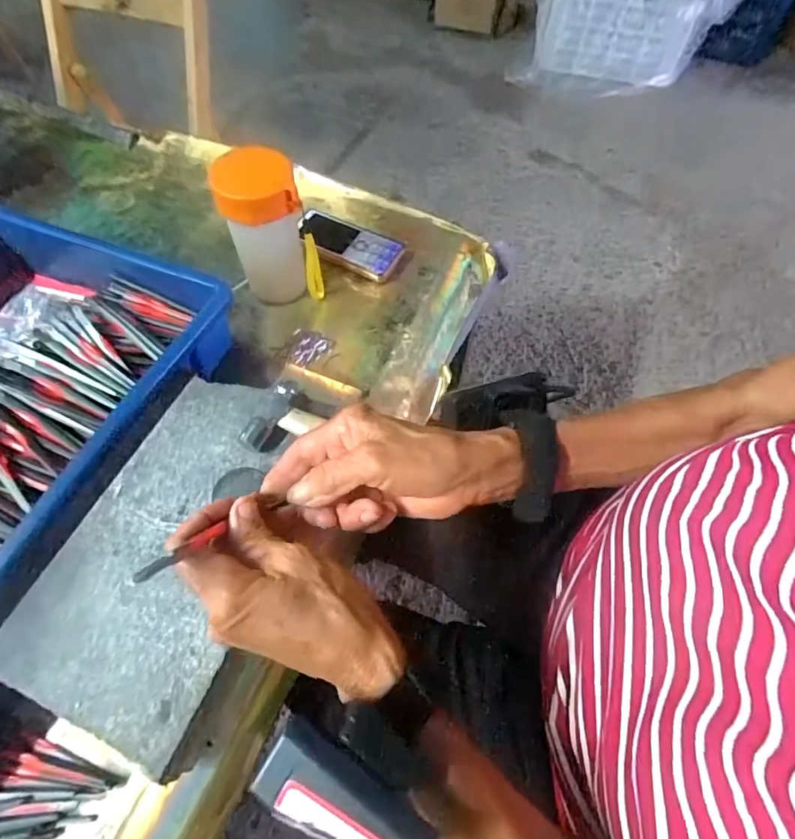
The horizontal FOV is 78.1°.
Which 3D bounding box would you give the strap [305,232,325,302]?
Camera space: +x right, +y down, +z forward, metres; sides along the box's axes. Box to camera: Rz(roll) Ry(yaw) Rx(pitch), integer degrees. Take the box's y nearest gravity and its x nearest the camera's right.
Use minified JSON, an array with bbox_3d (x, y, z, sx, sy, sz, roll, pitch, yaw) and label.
[{"bbox_3d":[-0.084,-0.148,0.489,0.015,0.082,0.007,-8,59,-5],"label":"strap"}]

